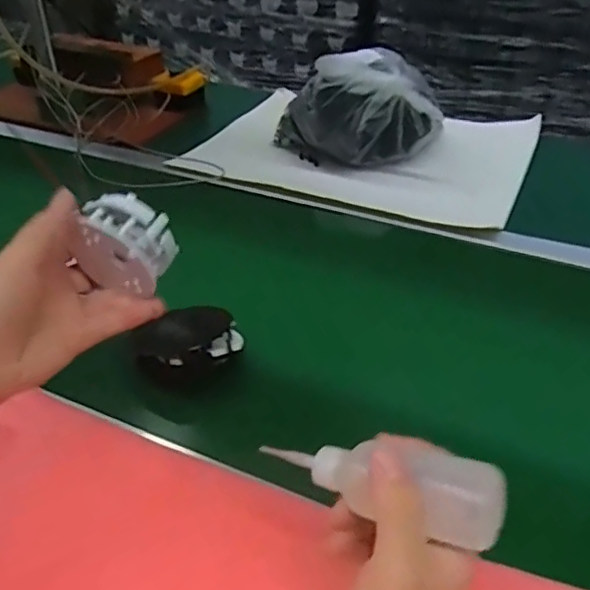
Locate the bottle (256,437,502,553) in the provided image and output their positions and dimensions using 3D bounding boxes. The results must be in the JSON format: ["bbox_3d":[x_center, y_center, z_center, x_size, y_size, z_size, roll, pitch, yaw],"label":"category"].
[{"bbox_3d":[0.036,0.085,0.285,0.118,0.035,0.030,6,35,29],"label":"bottle"}]

